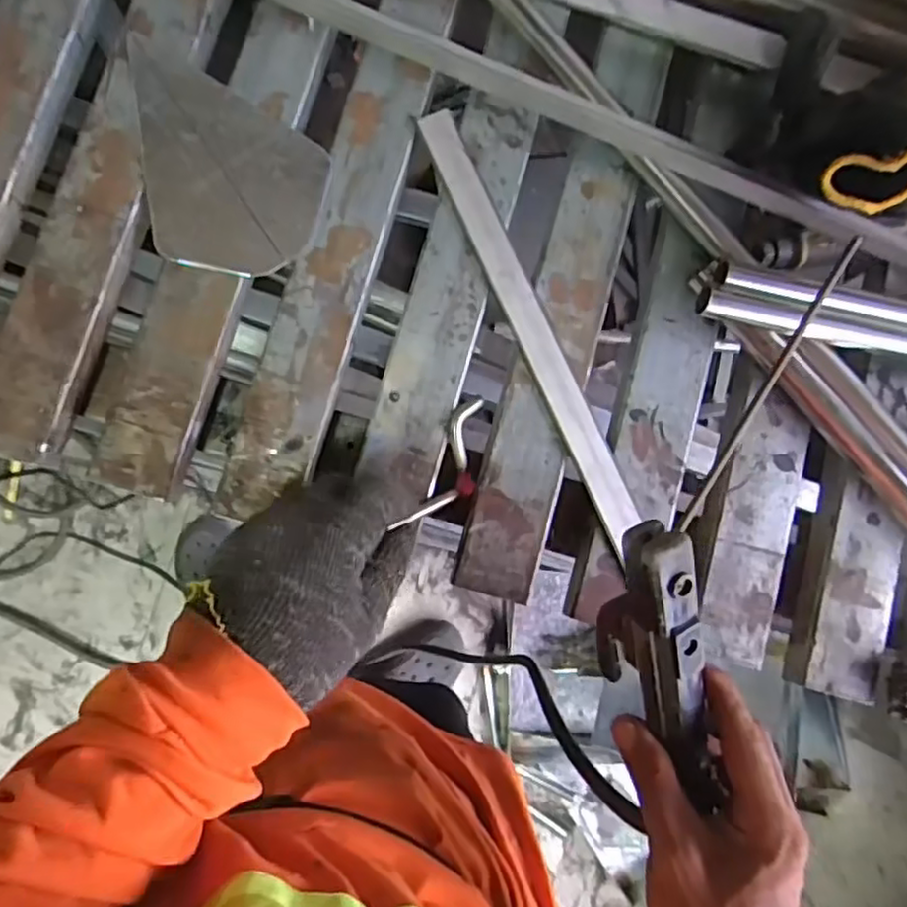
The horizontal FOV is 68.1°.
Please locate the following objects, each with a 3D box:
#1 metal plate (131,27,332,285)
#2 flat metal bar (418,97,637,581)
[{"bbox_3d":[-0.140,-0.189,0.427,0.112,0.006,0.153,-7,82,-7],"label":"metal plate"},{"bbox_3d":[0.049,-0.082,0.428,0.025,0.010,0.299,-24,87,-6],"label":"flat metal bar"}]

